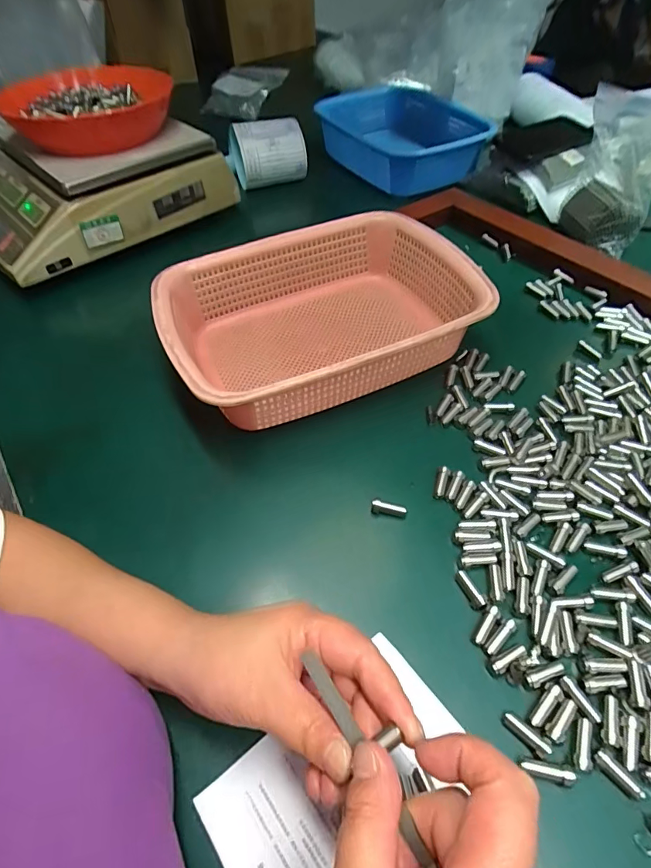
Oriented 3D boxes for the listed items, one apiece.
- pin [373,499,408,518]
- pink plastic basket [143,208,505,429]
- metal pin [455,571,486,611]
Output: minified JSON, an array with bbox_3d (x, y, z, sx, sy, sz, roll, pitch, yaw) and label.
[{"bbox_3d":[0.050,0.059,0.355,0.026,0.010,0.008,8,52,8],"label":"pin"},{"bbox_3d":[-0.005,-0.116,0.445,0.295,0.073,0.214,-23,54,-16],"label":"pink plastic basket"},{"bbox_3d":[0.101,0.109,0.314,0.009,0.009,0.028,-18,53,-12],"label":"metal pin"}]

